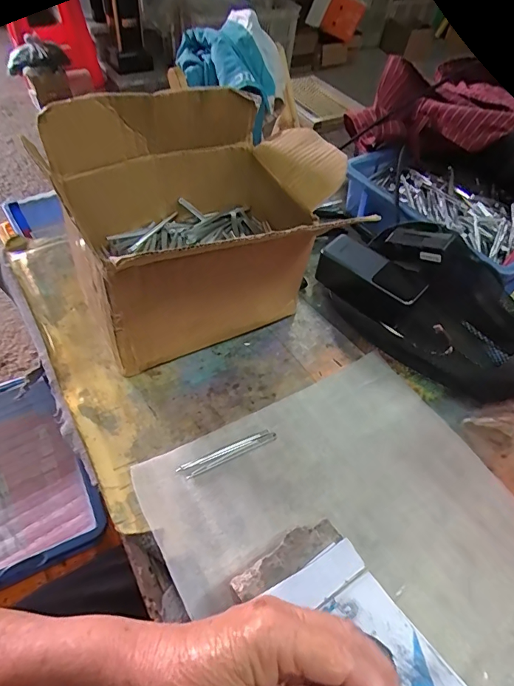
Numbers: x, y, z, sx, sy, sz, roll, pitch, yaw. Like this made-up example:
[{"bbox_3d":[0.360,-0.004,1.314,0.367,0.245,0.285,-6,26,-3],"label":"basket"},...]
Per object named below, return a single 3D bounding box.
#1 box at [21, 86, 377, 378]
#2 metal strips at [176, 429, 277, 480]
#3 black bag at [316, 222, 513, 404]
[{"bbox_3d":[-0.053,-0.120,0.467,0.259,0.223,0.197,-18,55,-19],"label":"box"},{"bbox_3d":[-0.027,0.105,0.417,0.097,0.004,0.015,-20,54,-20],"label":"metal strips"},{"bbox_3d":[0.203,-0.052,0.520,0.145,0.089,0.300,-32,59,-27],"label":"black bag"}]

